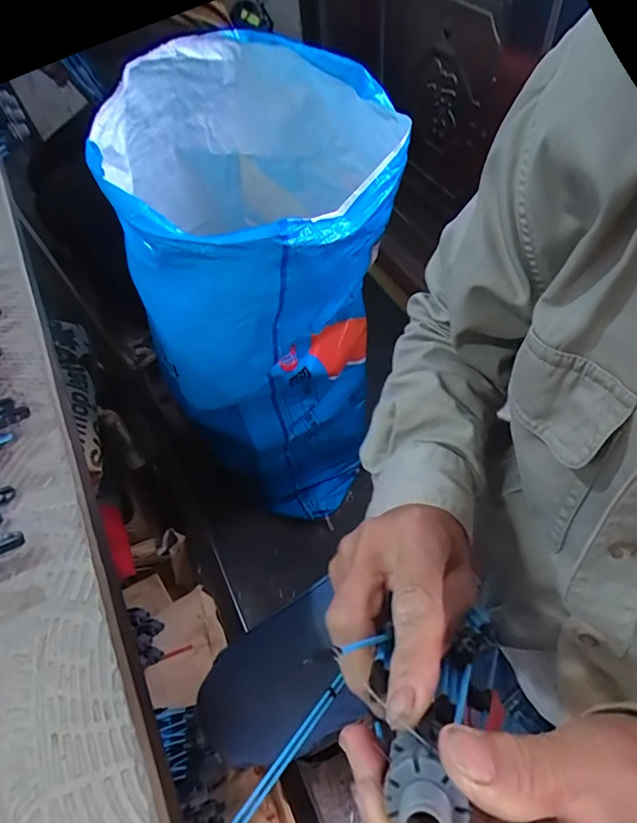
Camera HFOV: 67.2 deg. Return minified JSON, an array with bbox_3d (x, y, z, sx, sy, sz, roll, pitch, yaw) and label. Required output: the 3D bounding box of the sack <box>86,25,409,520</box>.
[{"bbox_3d":[-0.058,-0.132,0.862,0.350,0.780,0.443,-2,56,4],"label":"sack"}]

